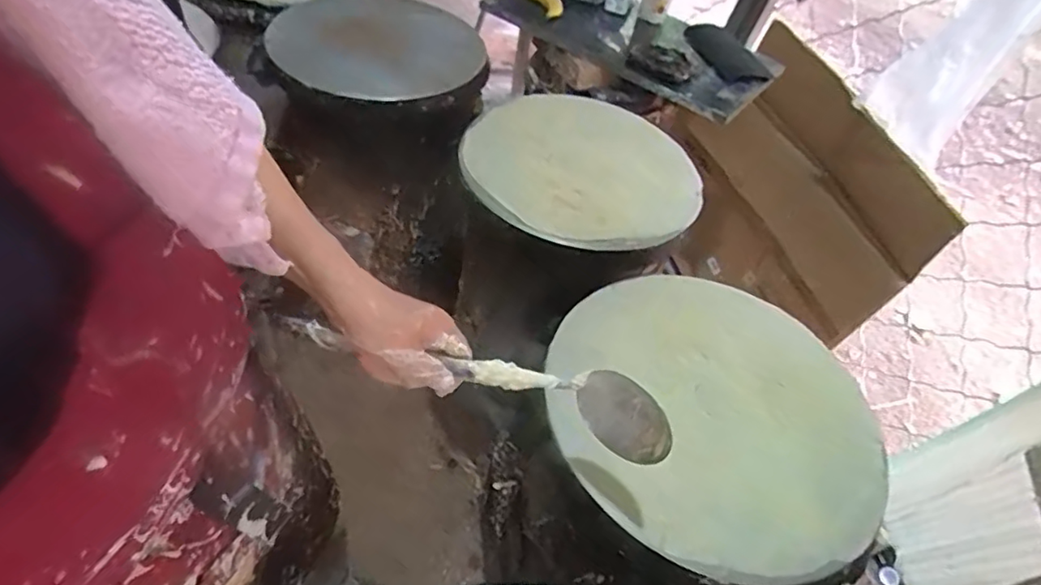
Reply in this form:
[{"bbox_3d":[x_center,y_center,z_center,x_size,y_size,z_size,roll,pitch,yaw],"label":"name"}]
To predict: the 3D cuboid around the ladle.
[{"bbox_3d":[-0.029,0.073,0.493,0.327,0.055,0.051,18,46,-10],"label":"ladle"}]

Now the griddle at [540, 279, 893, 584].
[{"bbox_3d":[0.223,0.121,0.654,0.361,0.042,0.363,6,48,-6],"label":"griddle"}]

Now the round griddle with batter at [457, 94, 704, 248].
[{"bbox_3d":[0.113,-0.214,0.921,0.370,0.037,0.350,6,48,-6],"label":"round griddle with batter"}]

